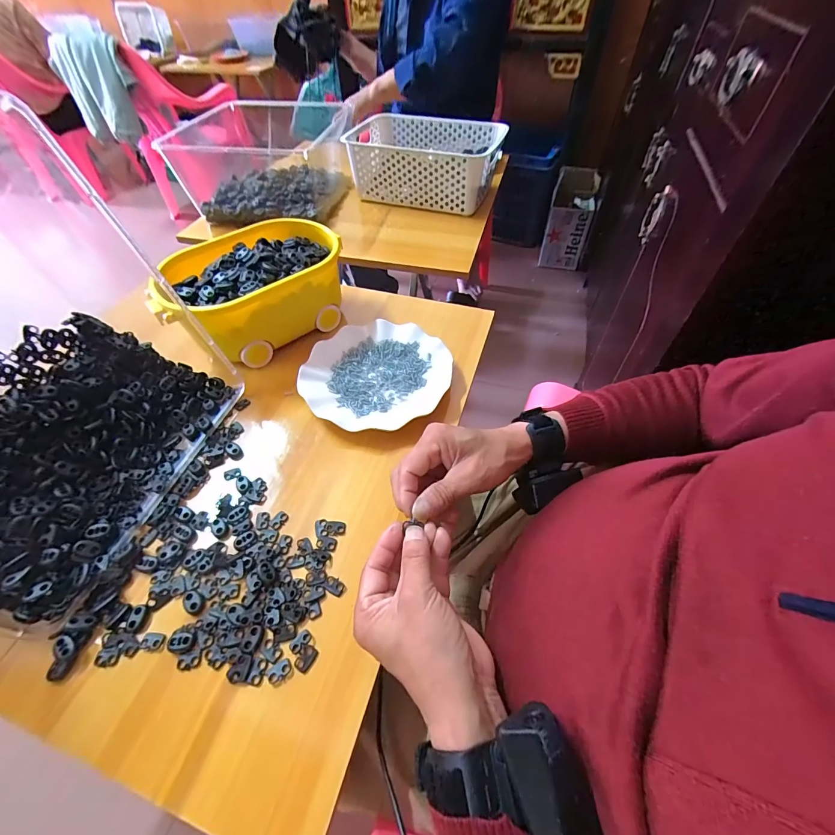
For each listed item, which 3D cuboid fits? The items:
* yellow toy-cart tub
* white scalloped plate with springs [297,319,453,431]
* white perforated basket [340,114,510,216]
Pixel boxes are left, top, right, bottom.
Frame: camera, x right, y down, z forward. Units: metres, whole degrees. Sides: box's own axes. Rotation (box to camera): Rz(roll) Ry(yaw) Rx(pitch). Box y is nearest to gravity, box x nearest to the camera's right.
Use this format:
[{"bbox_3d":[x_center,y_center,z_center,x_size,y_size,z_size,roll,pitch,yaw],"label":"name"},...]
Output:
[{"bbox_3d":[-0.218,-0.174,0.514,0.229,0.102,0.172,-28,55,-19],"label":"yellow toy-cart tub"},{"bbox_3d":[-0.052,-0.053,0.472,0.174,0.026,0.176,-1,51,2],"label":"white scalloped plate with springs"},{"bbox_3d":[0.019,-0.545,0.804,0.299,0.118,0.210,16,54,15],"label":"white perforated basket"}]

